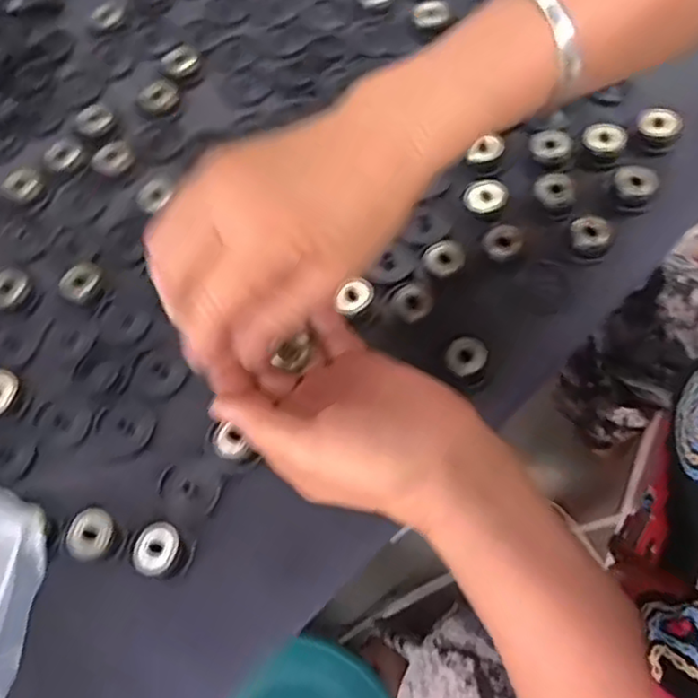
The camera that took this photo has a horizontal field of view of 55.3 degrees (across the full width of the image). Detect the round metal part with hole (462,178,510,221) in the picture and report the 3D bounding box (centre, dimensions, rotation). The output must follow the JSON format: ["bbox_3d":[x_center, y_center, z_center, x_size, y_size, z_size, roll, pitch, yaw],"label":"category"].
[{"bbox_3d":[0.086,-0.096,0.418,0.031,0.006,0.027,40,73,18],"label":"round metal part with hole"}]

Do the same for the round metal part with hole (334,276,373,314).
[{"bbox_3d":[0.003,-0.030,0.395,0.025,0.008,0.019,-39,70,-14],"label":"round metal part with hole"}]

